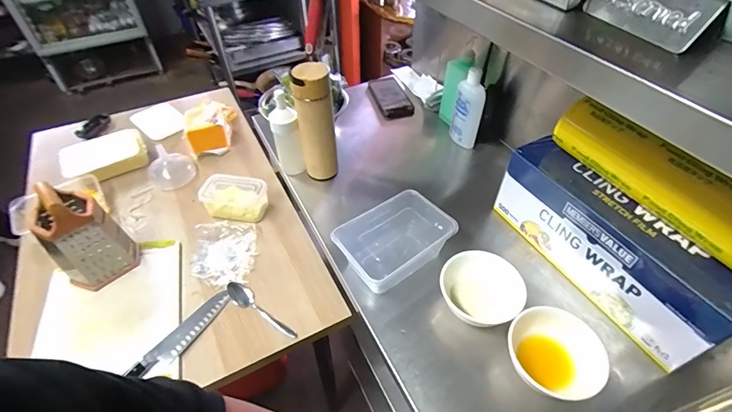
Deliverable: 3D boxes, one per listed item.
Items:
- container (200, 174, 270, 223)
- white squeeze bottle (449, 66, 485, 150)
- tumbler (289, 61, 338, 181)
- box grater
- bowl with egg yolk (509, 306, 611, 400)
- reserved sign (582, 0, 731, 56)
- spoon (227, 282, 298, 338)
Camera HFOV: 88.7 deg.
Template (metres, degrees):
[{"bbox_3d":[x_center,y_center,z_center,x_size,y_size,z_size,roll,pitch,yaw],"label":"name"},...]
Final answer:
[{"bbox_3d":[-0.317,-0.020,0.913,0.148,0.074,0.094,9,48,9],"label":"container"},{"bbox_3d":[0.213,-0.198,0.781,0.041,0.176,0.048,-12,48,-10],"label":"white squeeze bottle"},{"bbox_3d":[-0.093,-0.152,0.704,0.065,0.223,0.055,-7,48,-5],"label":"tumbler"},{"bbox_3d":[-0.561,0.056,0.735,0.103,0.223,0.124,31,55,26],"label":"box grater"},{"bbox_3d":[0.244,0.194,0.493,0.111,0.051,0.105,0,47,0],"label":"bowl with egg yolk"},{"bbox_3d":[0.280,-0.195,0.368,0.041,0.045,0.122,-12,48,-10],"label":"reserved sign"},{"bbox_3d":[-0.213,0.203,0.736,0.182,0.023,0.044,33,56,27],"label":"spoon"}]

